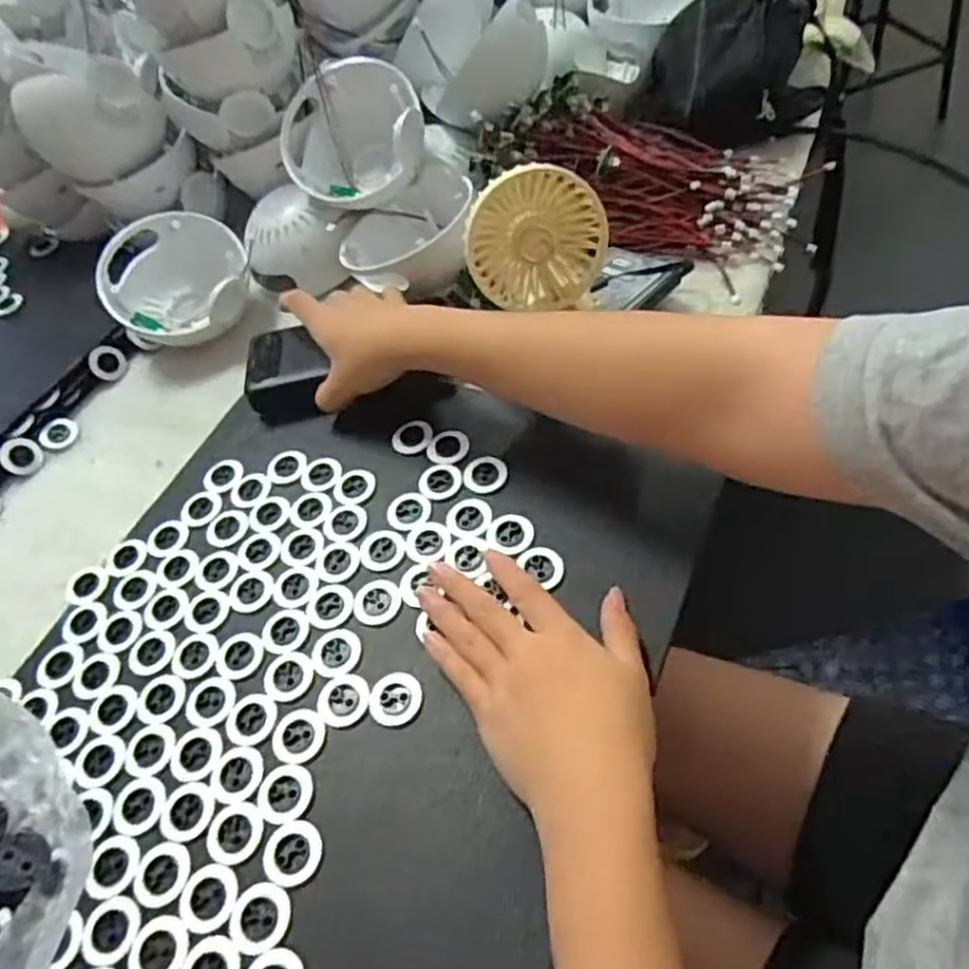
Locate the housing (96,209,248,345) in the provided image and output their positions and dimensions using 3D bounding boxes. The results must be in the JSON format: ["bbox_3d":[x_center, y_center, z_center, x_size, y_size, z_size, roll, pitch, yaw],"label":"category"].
[{"bbox_3d":[-0.258,-0.170,0.623,0.117,0.065,0.115,-1,82,-5],"label":"housing"}]

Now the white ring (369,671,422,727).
[{"bbox_3d":[-0.047,0.114,0.391,0.027,0.004,0.028,-7,52,9],"label":"white ring"}]

